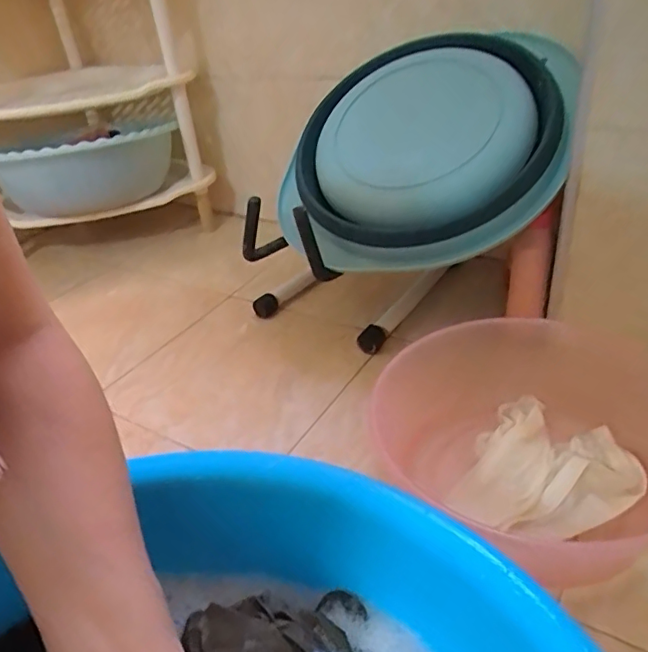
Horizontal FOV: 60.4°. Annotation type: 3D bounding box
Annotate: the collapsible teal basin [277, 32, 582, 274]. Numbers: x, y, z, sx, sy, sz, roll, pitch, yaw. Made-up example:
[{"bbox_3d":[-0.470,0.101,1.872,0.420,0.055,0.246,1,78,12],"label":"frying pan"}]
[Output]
[{"bbox_3d":[0.120,-0.249,0.719,0.371,0.090,0.360,-6,67,20],"label":"collapsible teal basin"}]

